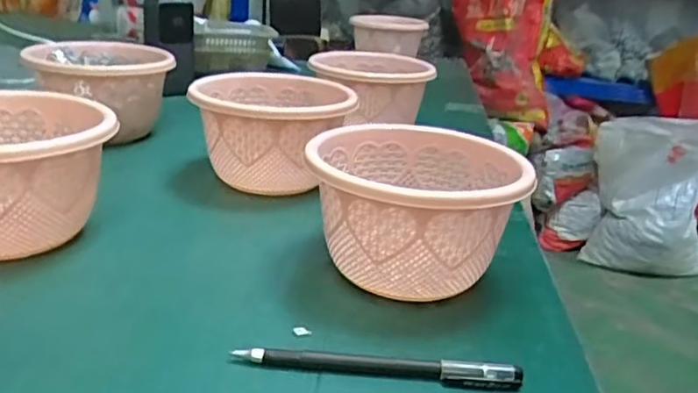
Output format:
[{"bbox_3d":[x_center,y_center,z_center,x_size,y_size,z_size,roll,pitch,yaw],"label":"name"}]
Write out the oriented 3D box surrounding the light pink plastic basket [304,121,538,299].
[{"bbox_3d":[0.044,0.014,0.427,0.136,0.091,0.141,4,21,-1],"label":"light pink plastic basket"}]

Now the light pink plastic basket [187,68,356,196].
[{"bbox_3d":[-0.070,-0.057,0.580,0.138,0.088,0.145,-3,22,-19],"label":"light pink plastic basket"}]

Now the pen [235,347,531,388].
[{"bbox_3d":[0.017,0.092,0.335,0.150,0.011,0.010,4,21,0],"label":"pen"}]

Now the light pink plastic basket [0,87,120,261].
[{"bbox_3d":[-0.237,-0.013,0.431,0.133,0.089,0.145,-10,25,-33],"label":"light pink plastic basket"}]

